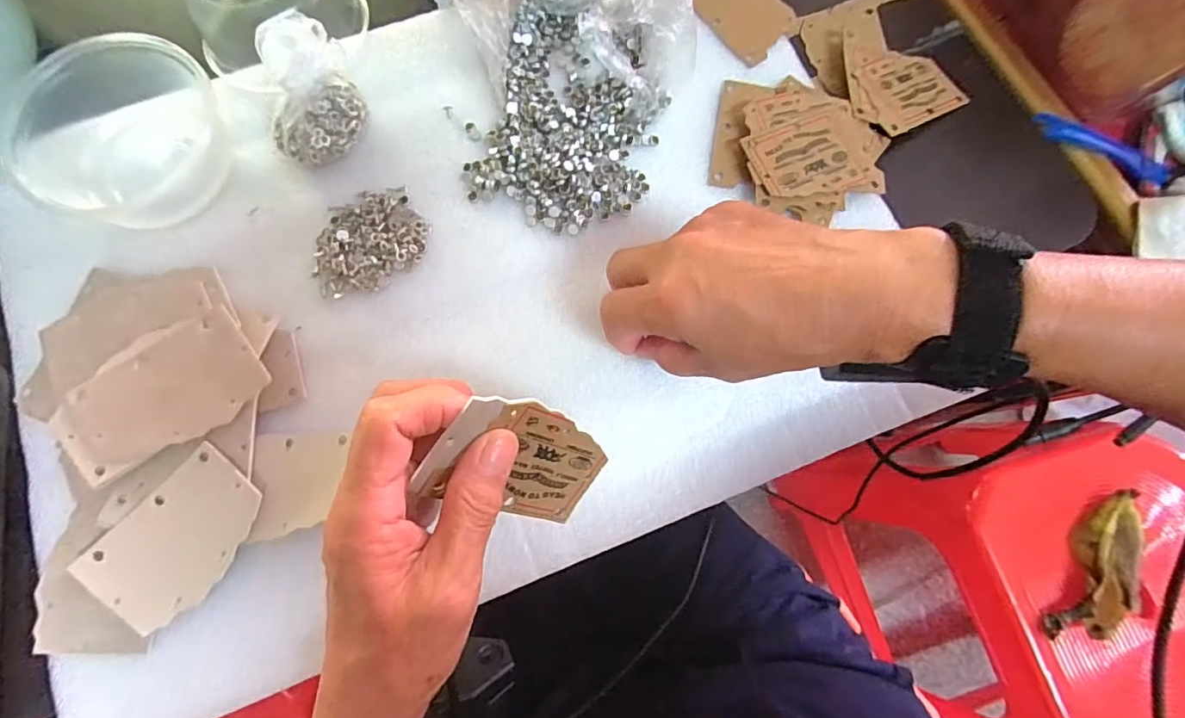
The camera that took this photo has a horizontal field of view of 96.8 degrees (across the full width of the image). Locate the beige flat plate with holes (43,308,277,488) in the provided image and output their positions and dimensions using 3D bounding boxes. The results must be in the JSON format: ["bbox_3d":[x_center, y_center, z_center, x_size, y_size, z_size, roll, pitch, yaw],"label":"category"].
[{"bbox_3d":[-0.222,0.018,0.271,0.096,0.006,0.057,-33,85,-10],"label":"beige flat plate with holes"}]

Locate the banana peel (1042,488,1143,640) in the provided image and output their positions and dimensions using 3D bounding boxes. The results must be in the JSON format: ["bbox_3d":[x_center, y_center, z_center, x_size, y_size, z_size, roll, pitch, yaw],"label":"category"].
[{"bbox_3d":[0.510,0.208,0.527,0.052,0.033,0.163,31,78,7],"label":"banana peel"}]

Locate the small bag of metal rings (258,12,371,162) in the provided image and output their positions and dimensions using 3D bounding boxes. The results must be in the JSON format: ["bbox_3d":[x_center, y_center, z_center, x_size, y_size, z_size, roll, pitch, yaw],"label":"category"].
[{"bbox_3d":[-0.170,-0.158,0.317,0.054,0.052,0.063,-18,77,-5],"label":"small bag of metal rings"}]

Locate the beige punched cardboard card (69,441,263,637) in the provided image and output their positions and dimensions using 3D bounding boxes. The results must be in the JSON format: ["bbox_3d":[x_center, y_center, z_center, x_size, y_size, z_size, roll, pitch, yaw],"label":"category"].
[{"bbox_3d":[-0.209,0.091,0.267,0.054,0.005,0.083,43,83,0],"label":"beige punched cardboard card"}]

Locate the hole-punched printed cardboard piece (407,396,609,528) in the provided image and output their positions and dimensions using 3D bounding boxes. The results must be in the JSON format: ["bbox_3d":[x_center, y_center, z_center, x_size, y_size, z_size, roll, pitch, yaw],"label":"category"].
[{"bbox_3d":[-0.031,0.047,0.232,0.004,0.084,0.062,47,117,49],"label":"hole-punched printed cardboard piece"}]

